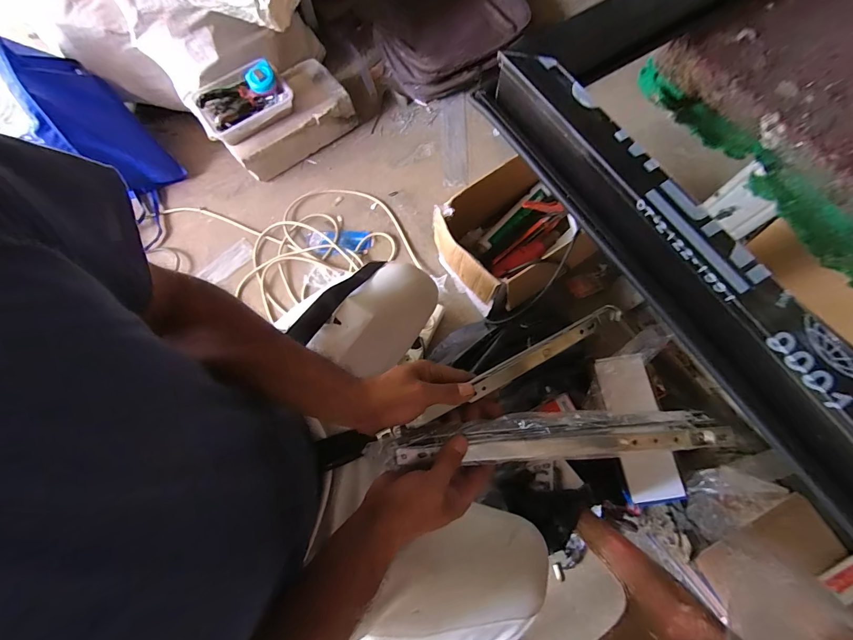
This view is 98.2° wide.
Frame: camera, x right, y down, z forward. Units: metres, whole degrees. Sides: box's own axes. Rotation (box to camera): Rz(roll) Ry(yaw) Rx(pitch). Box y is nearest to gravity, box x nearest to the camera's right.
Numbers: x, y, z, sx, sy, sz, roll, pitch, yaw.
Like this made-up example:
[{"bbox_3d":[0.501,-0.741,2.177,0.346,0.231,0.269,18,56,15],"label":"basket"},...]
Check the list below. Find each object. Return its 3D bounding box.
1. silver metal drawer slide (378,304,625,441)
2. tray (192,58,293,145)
[{"bbox_3d":[0.084,0.062,0.410,0.296,0.007,0.022,-29,74,-3],"label":"silver metal drawer slide"},{"bbox_3d":[-0.460,-0.553,0.925,0.222,0.069,0.148,-31,74,-8],"label":"tray"}]

